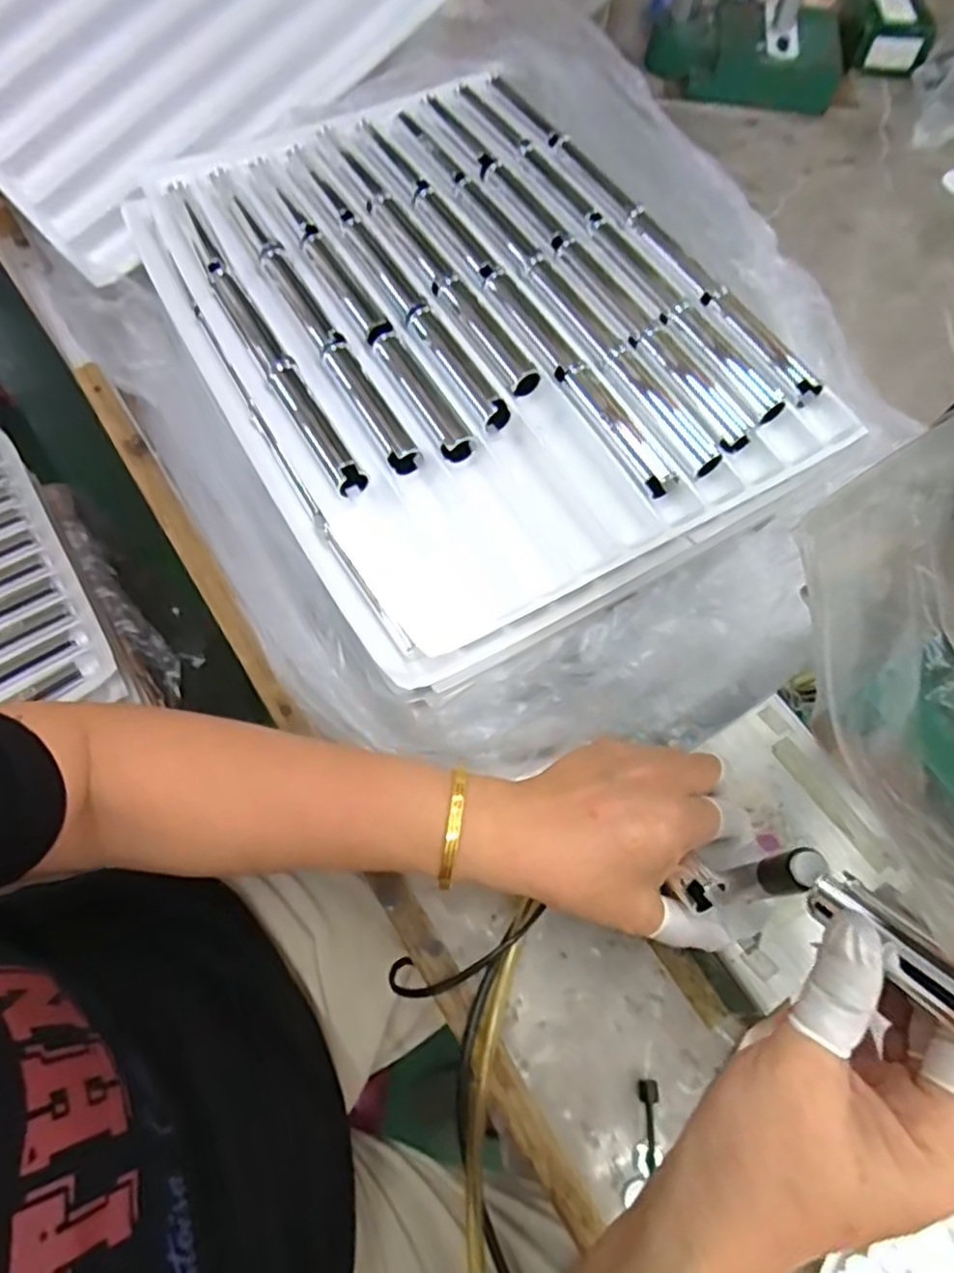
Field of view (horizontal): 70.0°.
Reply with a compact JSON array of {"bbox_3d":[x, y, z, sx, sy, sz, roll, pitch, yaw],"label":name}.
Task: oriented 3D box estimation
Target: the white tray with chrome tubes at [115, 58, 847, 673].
[{"bbox_3d":[0.002,-0.211,0.459,0.351,0.055,0.424,-29,70,-14],"label":"white tray with chrome tubes"}]

